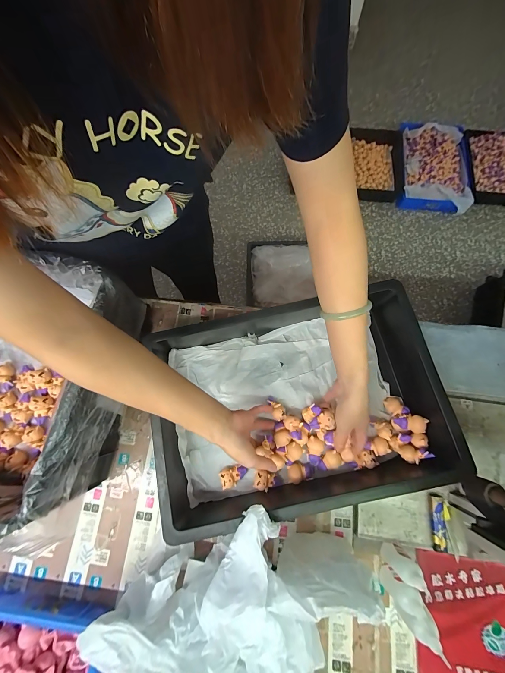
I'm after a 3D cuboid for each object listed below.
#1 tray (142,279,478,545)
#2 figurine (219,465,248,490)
[{"bbox_3d":[0.065,0.108,0.427,0.440,0.099,0.313,-13,77,-2],"label":"tray"},{"bbox_3d":[-0.032,0.238,0.431,0.045,0.022,0.028,-17,77,-3],"label":"figurine"}]

